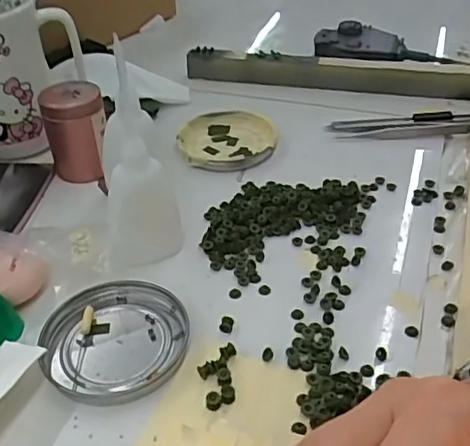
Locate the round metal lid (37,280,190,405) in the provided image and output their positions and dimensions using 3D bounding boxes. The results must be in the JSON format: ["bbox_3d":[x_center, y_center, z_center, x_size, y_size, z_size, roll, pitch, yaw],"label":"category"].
[{"bbox_3d":[-0.065,0.062,0.320,0.076,0.012,0.074,-1,39,1],"label":"round metal lid"}]

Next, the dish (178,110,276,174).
[{"bbox_3d":[-0.006,-0.069,0.477,0.077,0.010,0.084,-1,39,1],"label":"dish"}]

